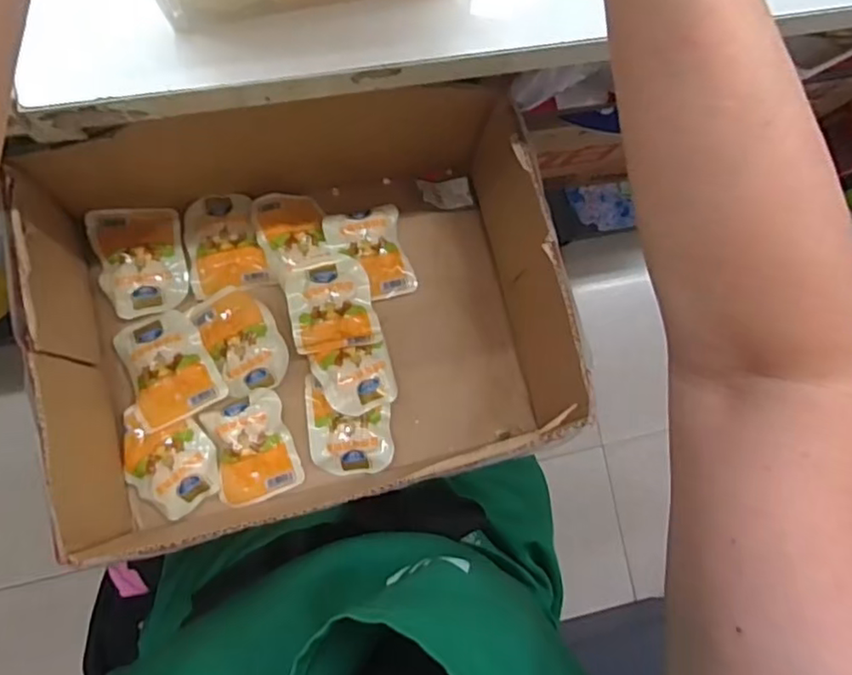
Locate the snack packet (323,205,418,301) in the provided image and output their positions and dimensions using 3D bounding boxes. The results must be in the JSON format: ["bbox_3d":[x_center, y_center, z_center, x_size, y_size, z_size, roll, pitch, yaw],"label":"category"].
[{"bbox_3d":[-0.051,-0.075,0.565,0.068,0.023,0.082,-14,88,-9],"label":"snack packet"}]

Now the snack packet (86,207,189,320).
[{"bbox_3d":[-0.246,-0.066,0.530,0.070,0.019,0.094,-12,88,-9],"label":"snack packet"}]

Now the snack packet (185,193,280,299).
[{"bbox_3d":[-0.177,-0.085,0.547,0.070,0.021,0.089,-13,88,-9],"label":"snack packet"}]

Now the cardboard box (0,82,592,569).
[{"bbox_3d":[-0.092,-0.028,0.494,0.365,0.164,0.308,-14,88,-9],"label":"cardboard box"}]

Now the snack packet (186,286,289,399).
[{"bbox_3d":[-0.159,0.001,0.534,0.060,0.022,0.093,-26,90,-9],"label":"snack packet"}]

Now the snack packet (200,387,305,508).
[{"bbox_3d":[-0.147,0.094,0.517,0.066,0.008,0.086,-18,89,-9],"label":"snack packet"}]

